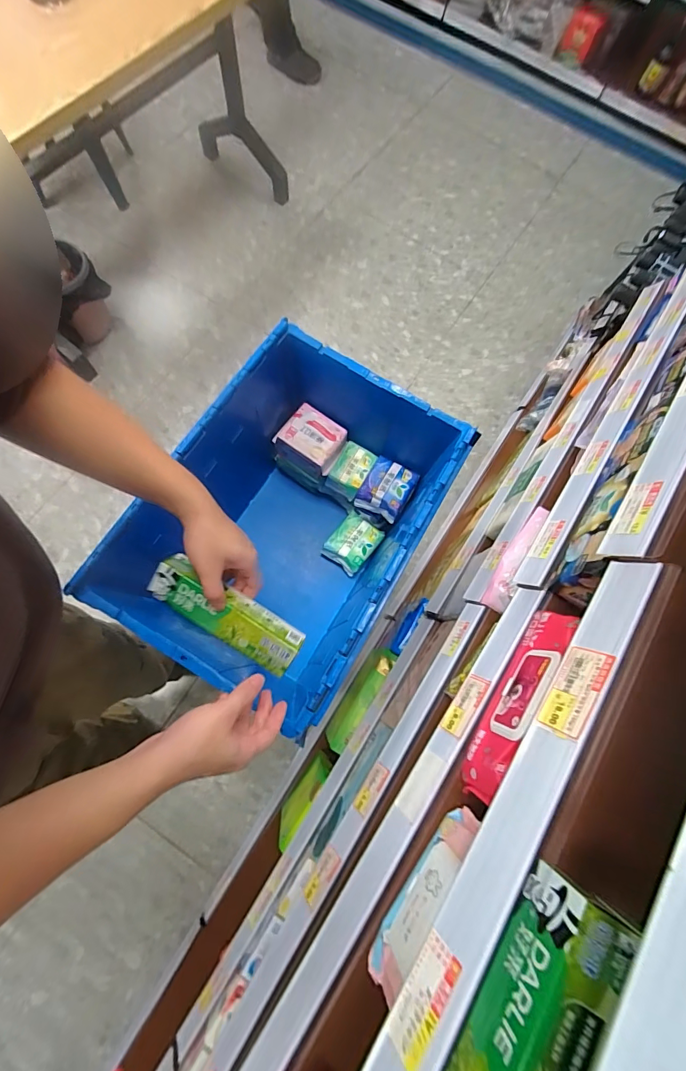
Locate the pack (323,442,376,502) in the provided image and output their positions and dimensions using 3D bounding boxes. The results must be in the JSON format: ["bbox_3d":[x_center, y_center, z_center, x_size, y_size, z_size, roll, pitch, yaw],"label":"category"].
[{"bbox_3d":[0.017,-0.144,0.958,0.083,0.073,0.102,30,75,4],"label":"pack"}]

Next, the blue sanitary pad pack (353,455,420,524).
[{"bbox_3d":[0.095,-0.099,0.913,0.101,0.042,0.112,29,75,3],"label":"blue sanitary pad pack"}]

